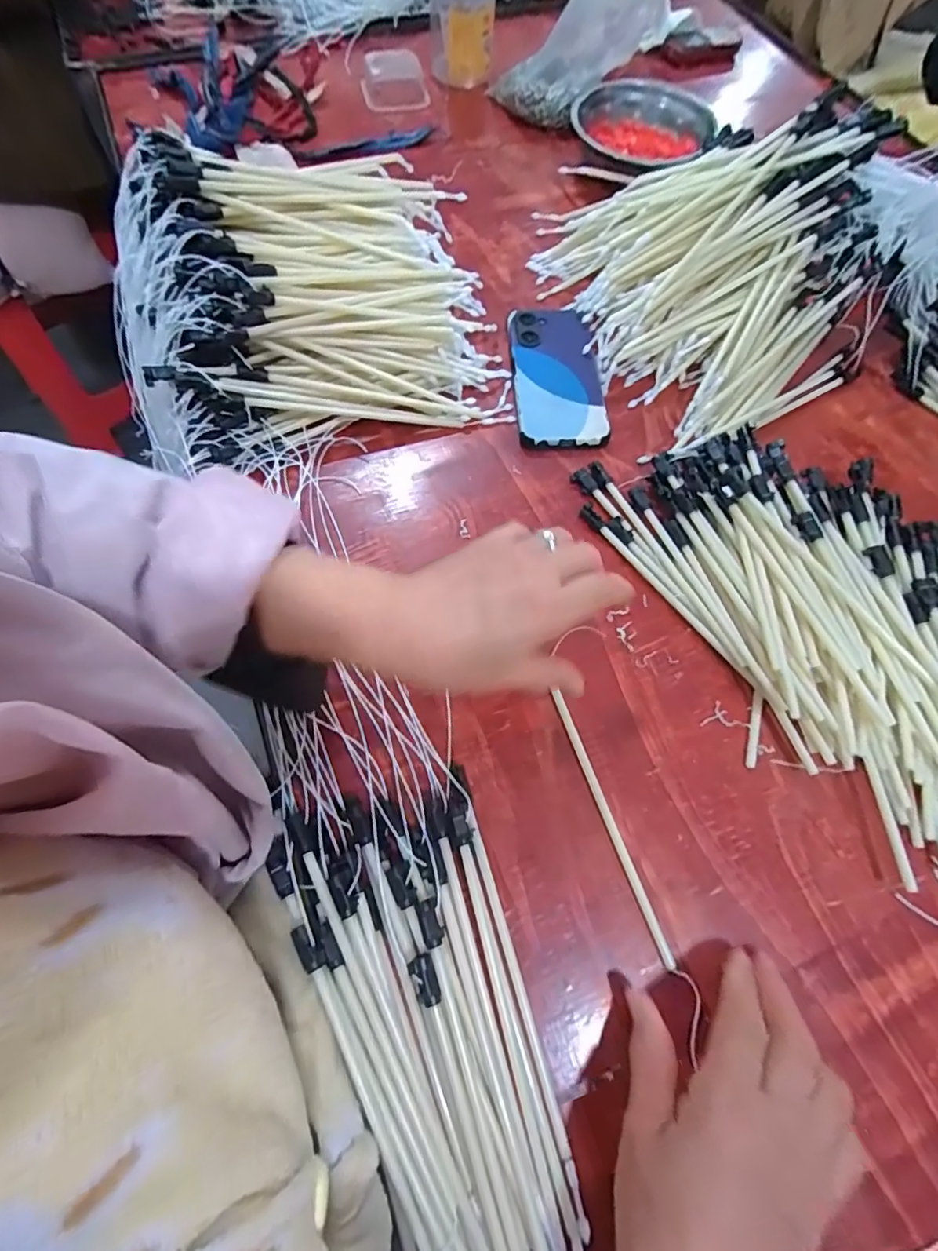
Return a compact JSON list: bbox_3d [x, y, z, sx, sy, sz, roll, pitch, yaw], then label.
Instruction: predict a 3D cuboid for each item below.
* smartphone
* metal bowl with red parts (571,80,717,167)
[{"bbox_3d":[0.080,-0.231,0.479,0.080,0.012,0.162,-3,66,-3],"label":"smartphone"},{"bbox_3d":[0.201,-0.574,0.609,0.161,0.048,0.131,1,66,-1],"label":"metal bowl with red parts"}]

